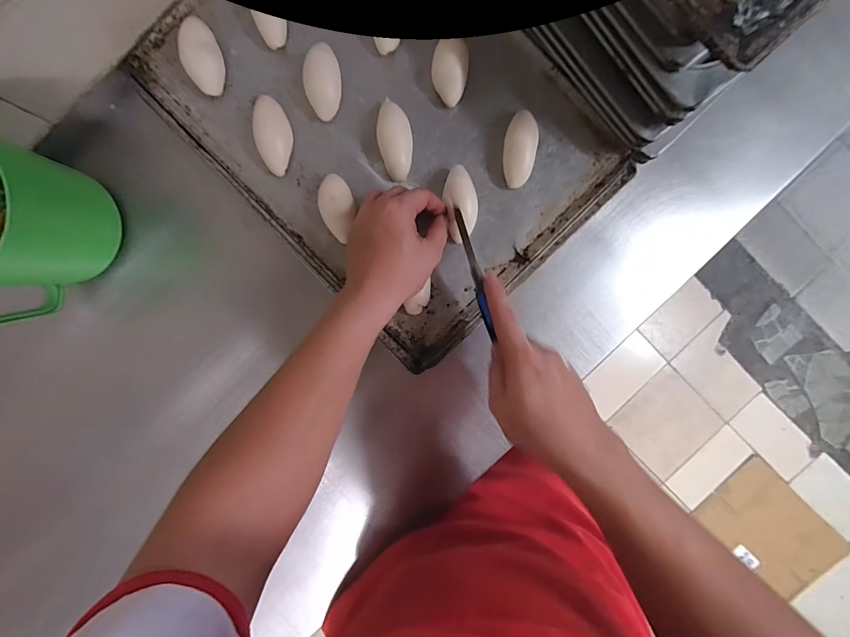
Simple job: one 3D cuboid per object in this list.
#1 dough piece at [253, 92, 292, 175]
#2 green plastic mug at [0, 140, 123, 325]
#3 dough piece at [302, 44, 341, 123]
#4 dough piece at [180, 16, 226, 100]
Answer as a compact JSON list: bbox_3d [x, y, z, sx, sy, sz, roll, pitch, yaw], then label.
[{"bbox_3d":[-0.161,-0.195,0.409,0.035,0.020,0.079,-6,93,0],"label":"dough piece"},{"bbox_3d":[-0.409,-0.082,0.365,0.133,0.136,0.167,15,91,-1],"label":"green plastic mug"},{"bbox_3d":[-0.107,-0.250,0.406,0.036,0.034,0.069,-3,93,-1],"label":"dough piece"},{"bbox_3d":[-0.230,-0.270,0.397,0.033,0.029,0.066,-7,93,0],"label":"dough piece"}]

